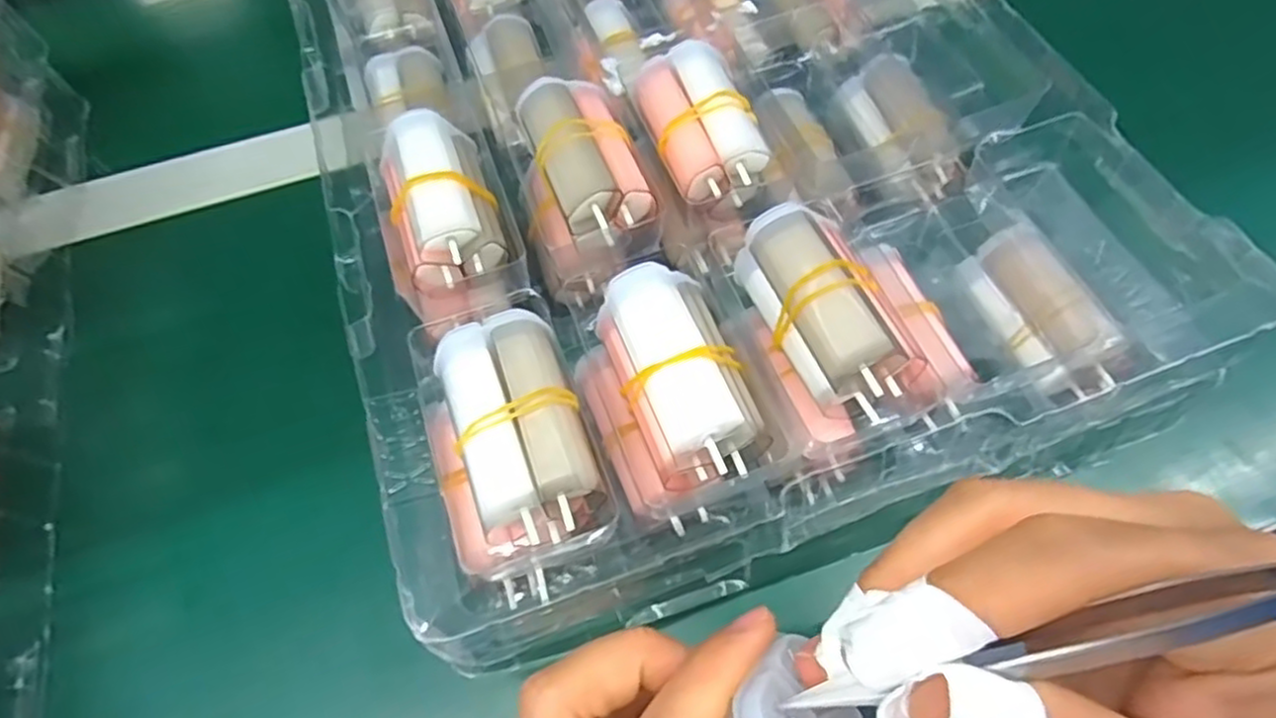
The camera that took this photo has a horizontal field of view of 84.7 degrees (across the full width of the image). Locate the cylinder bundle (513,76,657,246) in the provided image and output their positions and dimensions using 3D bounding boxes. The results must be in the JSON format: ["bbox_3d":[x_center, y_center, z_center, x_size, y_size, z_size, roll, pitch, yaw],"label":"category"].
[{"bbox_3d":[-0.019,-0.071,0.268,0.035,0.036,0.066,-19,61,-7],"label":"cylinder bundle"}]

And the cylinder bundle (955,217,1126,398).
[{"bbox_3d":[0.152,-0.019,0.265,0.027,0.020,0.066,-15,61,-4],"label":"cylinder bundle"}]

